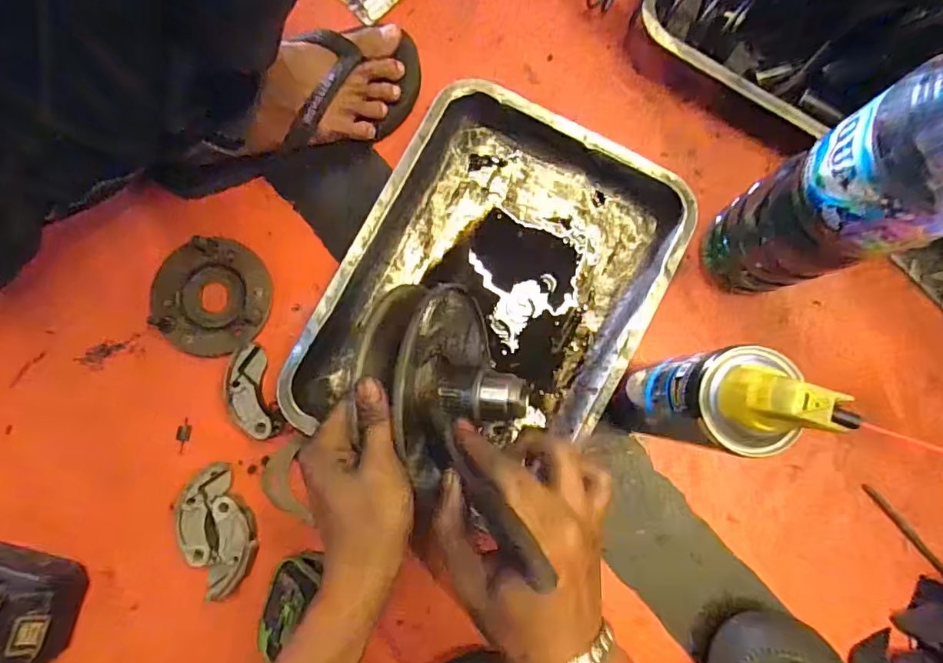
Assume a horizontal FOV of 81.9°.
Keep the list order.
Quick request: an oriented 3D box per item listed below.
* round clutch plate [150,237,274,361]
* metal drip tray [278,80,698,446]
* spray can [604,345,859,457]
[{"bbox_3d":[-0.241,-0.032,0.499,0.107,0.012,0.104,0,83,0],"label":"round clutch plate"},{"bbox_3d":[0.018,-0.029,0.488,0.259,0.042,0.343,27,84,3],"label":"metal drip tray"},{"bbox_3d":[0.153,0.047,0.381,0.065,0.244,0.063,0,83,0],"label":"spray can"}]

